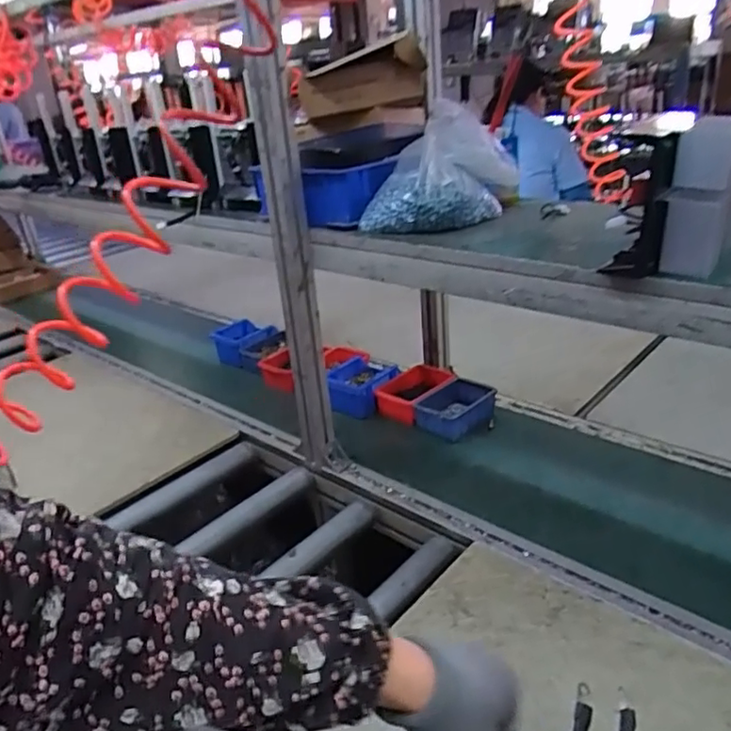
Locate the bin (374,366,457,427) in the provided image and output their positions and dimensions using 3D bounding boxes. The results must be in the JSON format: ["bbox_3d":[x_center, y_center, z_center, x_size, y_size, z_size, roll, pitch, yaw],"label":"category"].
[{"bbox_3d":[0.100,0.055,1.208,0.099,0.058,0.151,19,35,40],"label":"bin"}]

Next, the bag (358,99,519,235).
[{"bbox_3d":[0.106,-0.270,0.862,0.197,0.160,0.134,-28,34,-37],"label":"bag"}]

